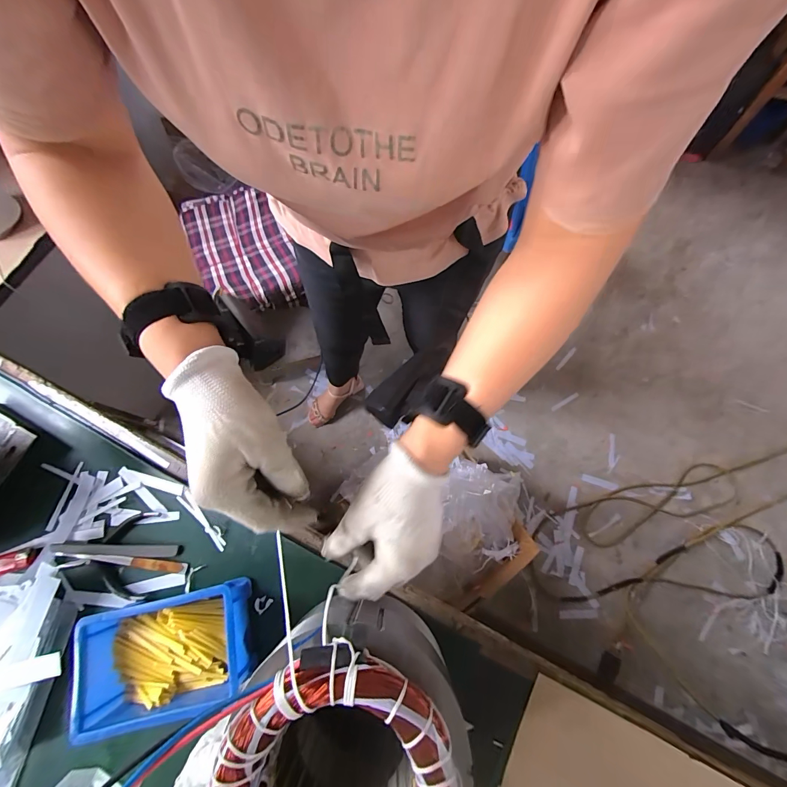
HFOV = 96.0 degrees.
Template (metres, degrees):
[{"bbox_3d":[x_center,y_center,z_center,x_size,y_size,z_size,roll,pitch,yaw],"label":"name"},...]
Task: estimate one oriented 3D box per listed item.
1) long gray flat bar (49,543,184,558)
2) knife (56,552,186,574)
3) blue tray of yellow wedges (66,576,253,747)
[{"bbox_3d":[-0.300,0.170,0.384,0.138,0.007,0.013,0,72,2],"label":"long gray flat bar"},{"bbox_3d":[-0.298,0.180,0.383,0.139,0.006,0.012,6,73,4],"label":"knife"},{"bbox_3d":[-0.210,0.245,0.336,0.144,0.057,0.101,-13,72,-2],"label":"blue tray of yellow wedges"}]

